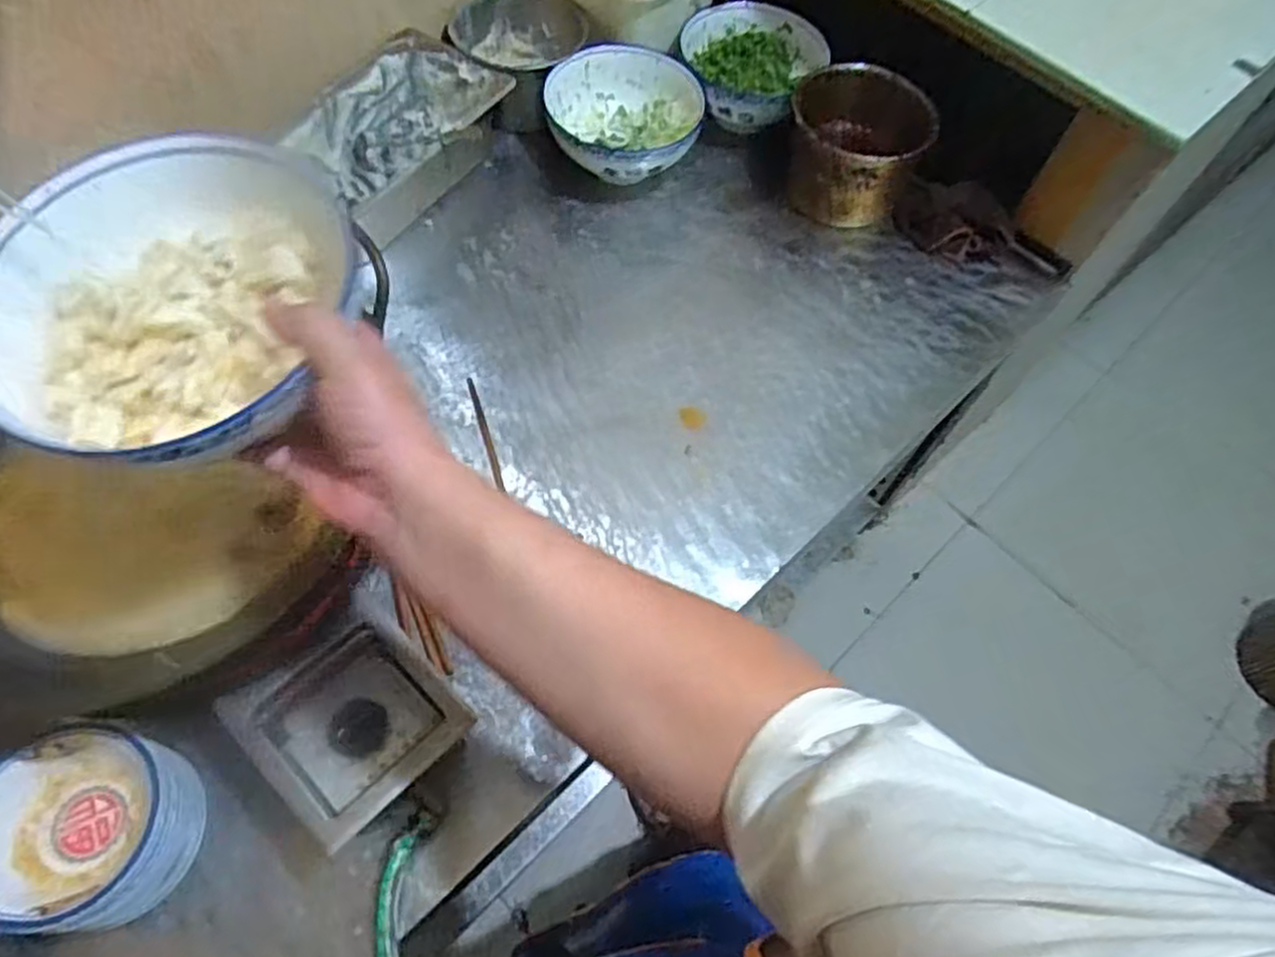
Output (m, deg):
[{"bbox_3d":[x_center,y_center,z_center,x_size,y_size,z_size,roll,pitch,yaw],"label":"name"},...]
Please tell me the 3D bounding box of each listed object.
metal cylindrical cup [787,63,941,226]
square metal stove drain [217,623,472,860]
[{"bbox_3d":[0.271,-0.419,0.965,0.164,0.140,0.176,15,62,4],"label":"metal cylindrical cup"},{"bbox_3d":[-0.215,0.184,0.584,0.126,0.041,0.134,-40,71,-22],"label":"square metal stove drain"}]

